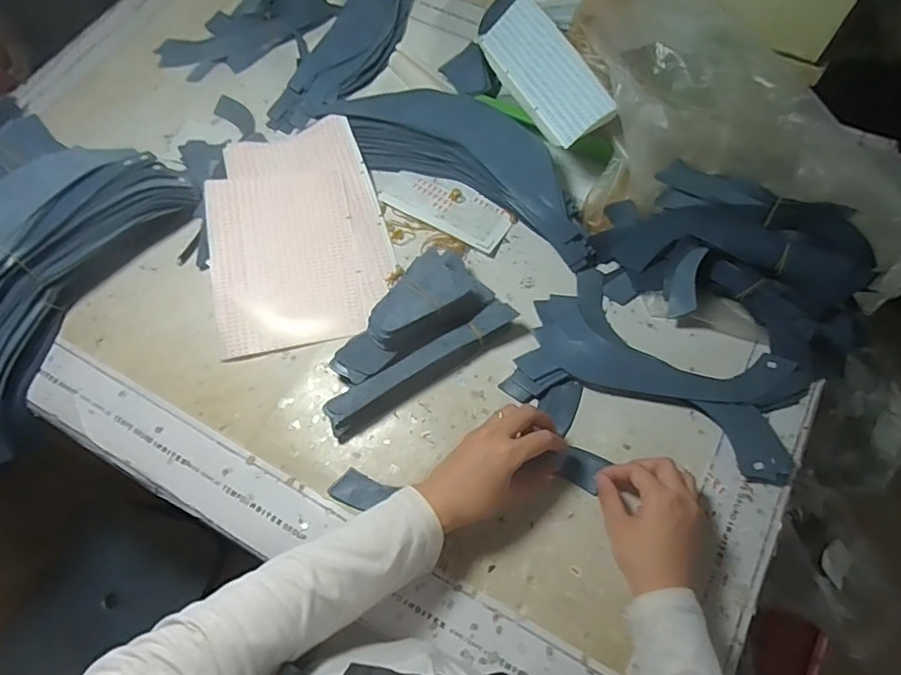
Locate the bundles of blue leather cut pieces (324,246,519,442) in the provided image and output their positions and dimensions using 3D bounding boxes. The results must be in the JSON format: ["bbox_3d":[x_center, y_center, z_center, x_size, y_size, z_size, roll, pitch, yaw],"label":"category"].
[{"bbox_3d":[-0.044,0.004,0.527,0.202,0.057,0.094,-38,71,-13],"label":"bundles of blue leather cut pieces"}]

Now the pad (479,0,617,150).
[{"bbox_3d":[0.100,-0.286,0.587,0.072,0.010,0.201,-35,61,17],"label":"pad"}]

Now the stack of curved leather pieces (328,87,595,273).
[{"bbox_3d":[0.025,-0.201,0.612,0.333,0.051,0.115,30,72,14],"label":"stack of curved leather pieces"}]

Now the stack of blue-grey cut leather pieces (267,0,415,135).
[{"bbox_3d":[-0.128,-0.406,0.721,0.127,0.020,0.334,10,68,7],"label":"stack of blue-grey cut leather pieces"}]

